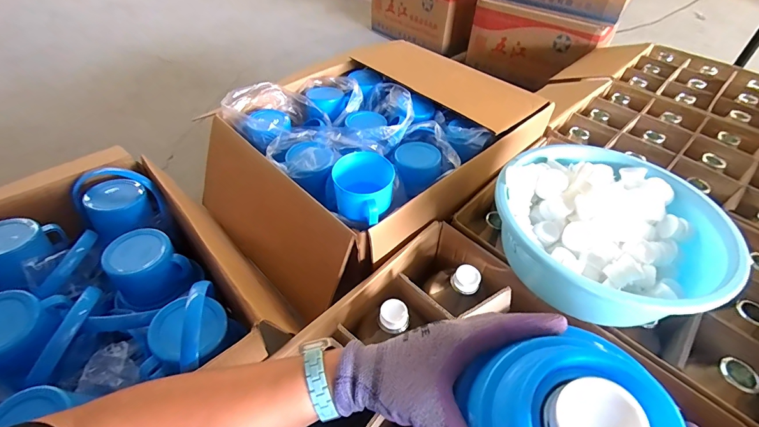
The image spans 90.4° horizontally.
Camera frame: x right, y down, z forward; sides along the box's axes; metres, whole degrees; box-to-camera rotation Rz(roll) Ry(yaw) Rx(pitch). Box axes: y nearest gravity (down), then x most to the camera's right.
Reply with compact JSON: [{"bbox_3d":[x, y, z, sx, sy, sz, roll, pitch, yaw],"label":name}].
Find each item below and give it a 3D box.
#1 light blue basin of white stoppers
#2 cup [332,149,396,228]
[{"bbox_3d":[0.384,0.029,0.659,0.341,0.133,0.317,1,46,-1],"label":"light blue basin of white stoppers"},{"bbox_3d":[-0.029,-0.035,0.678,0.107,0.093,0.125,-5,46,-6],"label":"cup"}]

